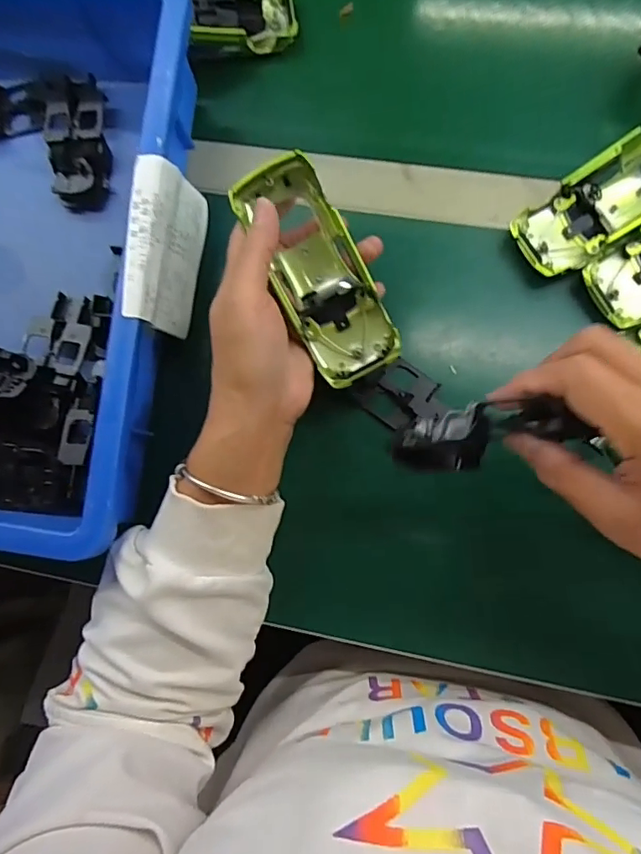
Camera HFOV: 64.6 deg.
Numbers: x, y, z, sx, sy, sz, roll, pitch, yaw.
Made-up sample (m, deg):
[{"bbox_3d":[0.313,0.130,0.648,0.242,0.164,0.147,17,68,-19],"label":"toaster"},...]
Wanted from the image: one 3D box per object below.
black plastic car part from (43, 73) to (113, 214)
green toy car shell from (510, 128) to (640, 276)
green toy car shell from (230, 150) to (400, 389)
[{"bbox_3d":[-0.181,-0.215,0.382,0.042,0.019,0.102,-6,83,5],"label":"black plastic car part"},{"bbox_3d":[0.198,-0.153,0.339,0.133,0.033,0.053,-34,81,14],"label":"green toy car shell"},{"bbox_3d":[0.000,-0.092,0.310,0.055,0.035,0.131,-24,96,2],"label":"green toy car shell"}]

